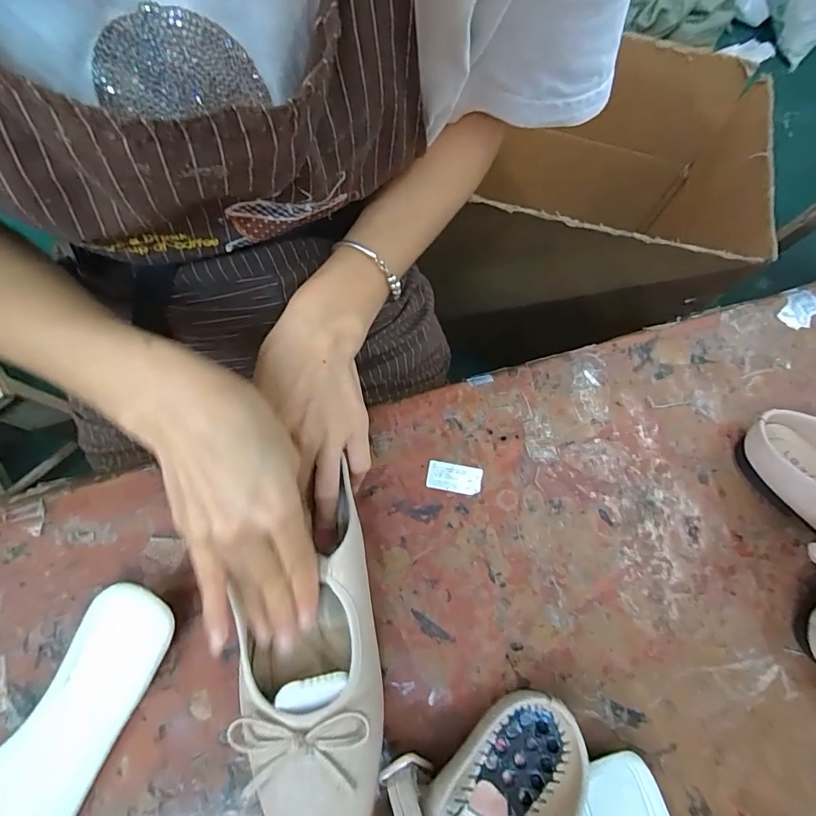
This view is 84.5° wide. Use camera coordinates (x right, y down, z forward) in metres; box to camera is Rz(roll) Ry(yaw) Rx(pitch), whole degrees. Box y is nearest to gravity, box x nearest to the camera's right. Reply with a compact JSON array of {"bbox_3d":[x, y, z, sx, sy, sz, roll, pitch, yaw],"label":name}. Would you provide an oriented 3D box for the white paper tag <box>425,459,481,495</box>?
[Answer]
[{"bbox_3d":[0.035,0.052,0.335,0.040,0.004,0.021,9,73,1],"label":"white paper tag"}]

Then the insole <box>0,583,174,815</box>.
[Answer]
[{"bbox_3d":[-0.220,0.215,0.258,0.075,0.034,0.232,39,75,10],"label":"insole"}]

